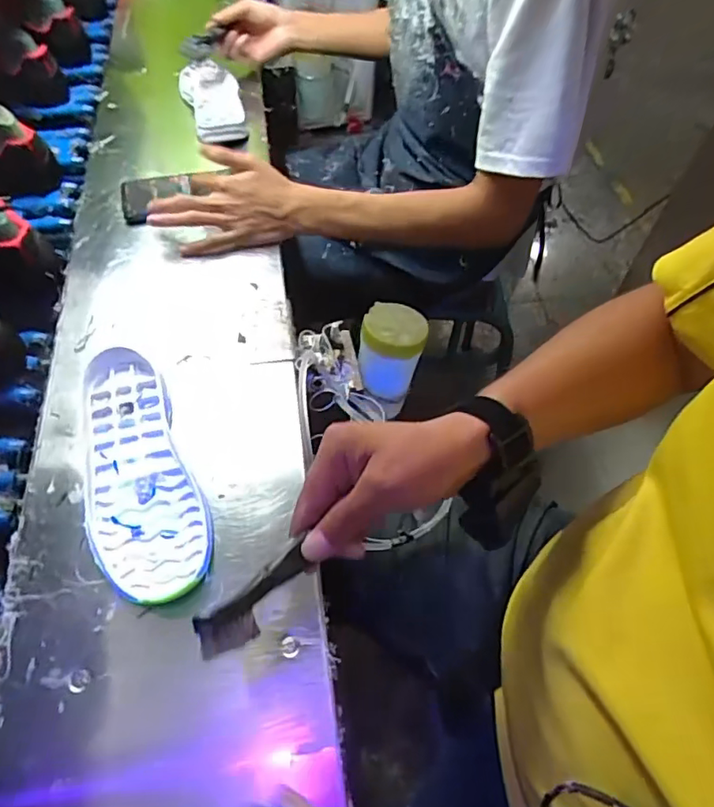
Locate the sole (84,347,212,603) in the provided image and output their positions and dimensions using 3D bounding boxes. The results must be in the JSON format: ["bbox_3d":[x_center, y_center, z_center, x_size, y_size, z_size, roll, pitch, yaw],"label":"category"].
[{"bbox_3d":[-0.194,0.057,0.488,0.088,0.021,0.241,-21,64,-15],"label":"sole"}]

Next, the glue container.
[{"bbox_3d":[0.040,-0.056,0.664,0.072,0.106,0.091,16,61,5],"label":"glue container"}]

